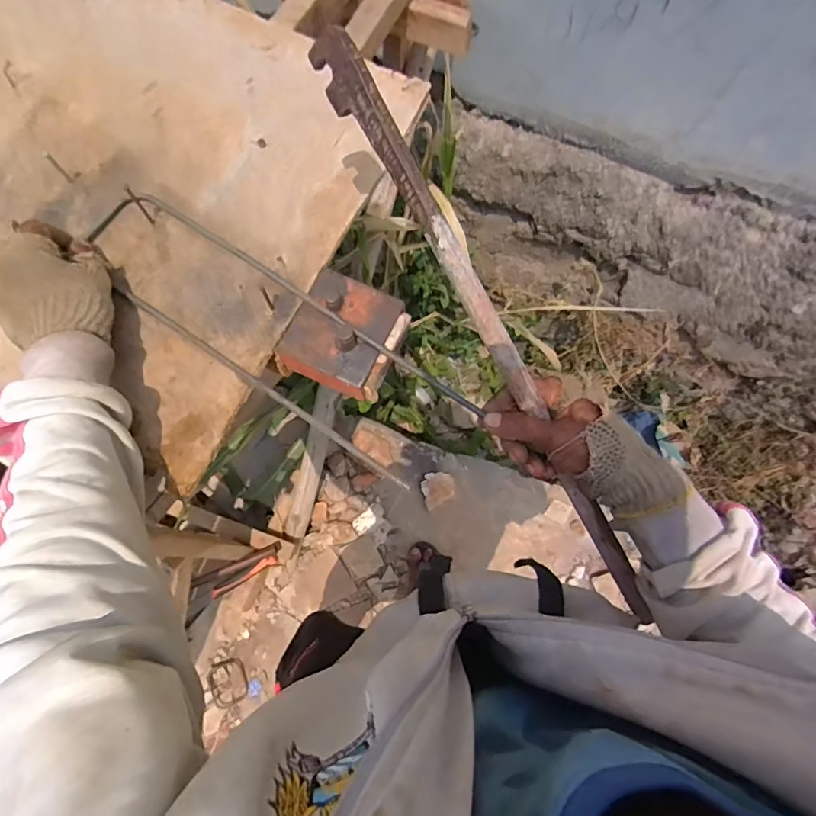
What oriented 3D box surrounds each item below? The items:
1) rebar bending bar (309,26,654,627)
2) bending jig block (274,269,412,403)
[{"bbox_3d":[0.083,-0.036,0.425,0.023,0.027,0.555,-34,103,-9],"label":"rebar bending bar"},{"bbox_3d":[-0.061,-0.071,0.489,0.101,0.052,0.107,26,77,5],"label":"bending jig block"}]

